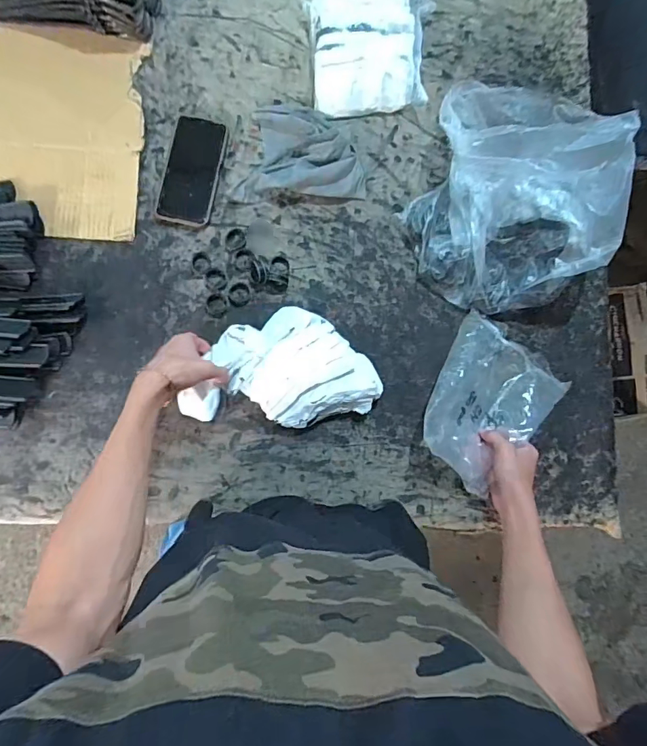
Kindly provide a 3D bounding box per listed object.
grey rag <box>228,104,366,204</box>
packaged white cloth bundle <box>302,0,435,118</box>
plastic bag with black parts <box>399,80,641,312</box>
[{"bbox_3d":[-0.038,-0.336,0.660,0.193,0.045,0.149,-2,84,-4],"label":"grey rag"},{"bbox_3d":[0.076,-0.487,0.678,0.191,0.046,0.177,-6,84,-5],"label":"packaged white cloth bundle"},{"bbox_3d":[0.268,-0.256,0.630,0.261,0.130,0.316,17,83,-2],"label":"plastic bag with black parts"}]

